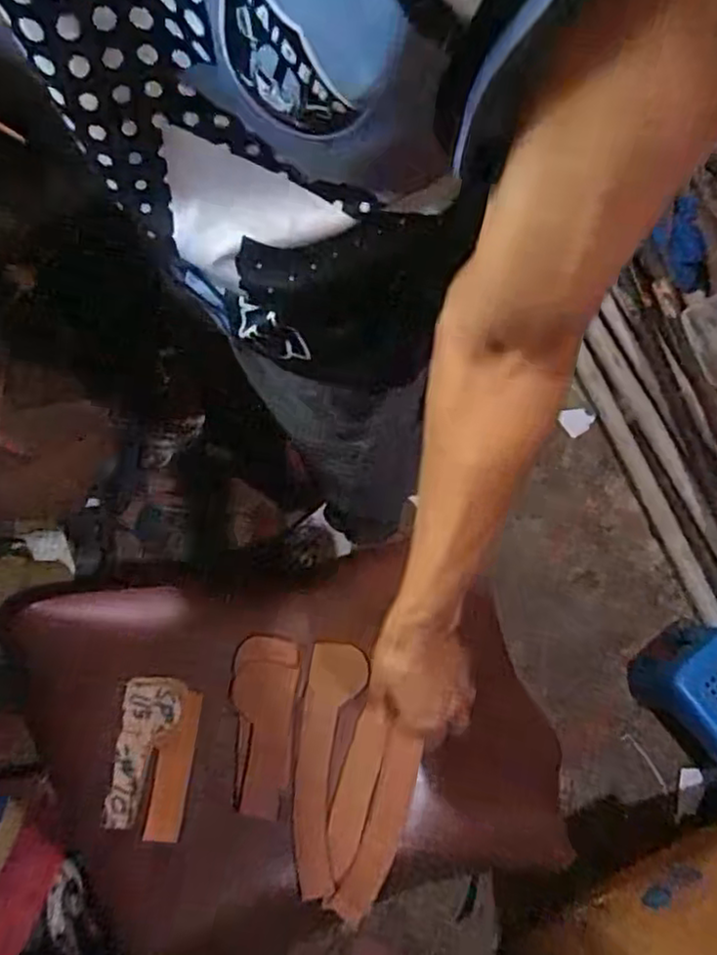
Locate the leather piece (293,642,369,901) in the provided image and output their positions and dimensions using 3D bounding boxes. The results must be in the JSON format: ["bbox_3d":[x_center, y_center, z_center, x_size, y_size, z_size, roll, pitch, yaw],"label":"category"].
[{"bbox_3d":[-0.033,0.260,0.609,0.050,0.005,0.208,9,70,2],"label":"leather piece"}]

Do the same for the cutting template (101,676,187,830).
[{"bbox_3d":[-0.195,0.249,0.607,0.052,0.008,0.125,6,70,-5],"label":"cutting template"}]

